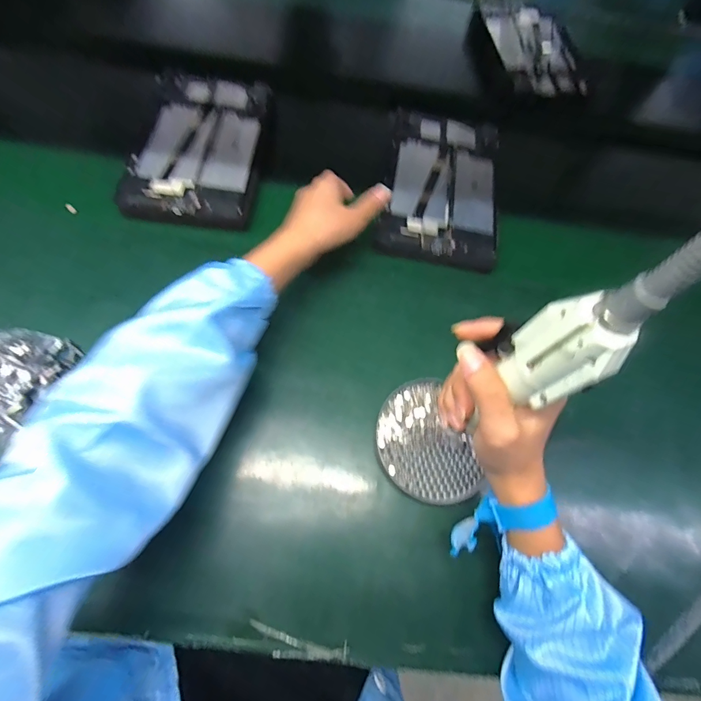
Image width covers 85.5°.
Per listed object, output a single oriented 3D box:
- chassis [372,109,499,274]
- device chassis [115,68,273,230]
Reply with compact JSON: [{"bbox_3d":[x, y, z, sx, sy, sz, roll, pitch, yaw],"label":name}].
[{"bbox_3d":[0.123,-0.221,0.503,0.149,0.014,0.259,11,65,2],"label":"chassis"},{"bbox_3d":[-0.191,-0.268,0.499,0.159,0.032,0.261,4,65,-2],"label":"device chassis"}]

